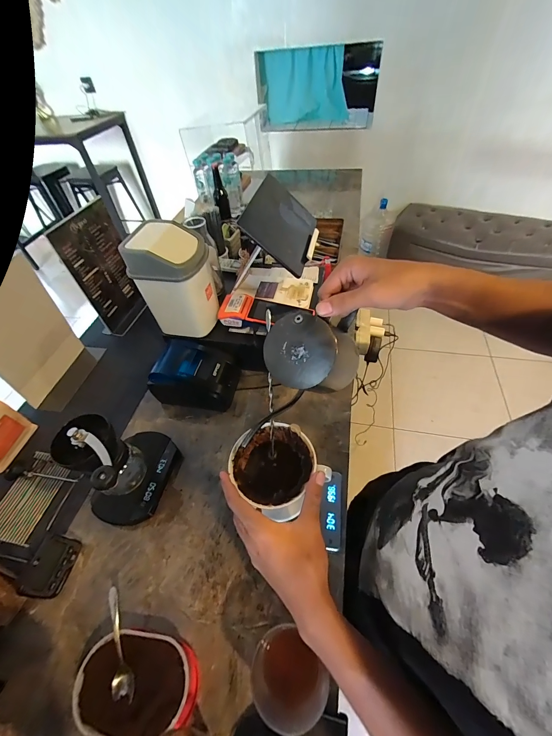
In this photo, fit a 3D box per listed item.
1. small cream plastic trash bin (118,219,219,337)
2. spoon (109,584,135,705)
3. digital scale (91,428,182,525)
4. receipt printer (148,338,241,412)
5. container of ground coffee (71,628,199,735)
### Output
[{"bbox_3d":[-0.208,-0.189,0.660,0.138,0.214,0.129,4,51,9],"label":"small cream plastic trash bin"},{"bbox_3d":[-0.224,0.386,0.419,0.025,0.027,0.127,-23,52,-13],"label":"spoon"},{"bbox_3d":[-0.272,0.215,0.600,0.112,0.047,0.182,6,52,11],"label":"digital scale"},{"bbox_3d":[-0.186,0.016,0.710,0.180,0.113,0.130,4,52,10],"label":"receipt printer"},{"bbox_3d":[-0.187,0.427,0.409,0.148,0.053,0.101,4,51,9],"label":"container of ground coffee"}]

